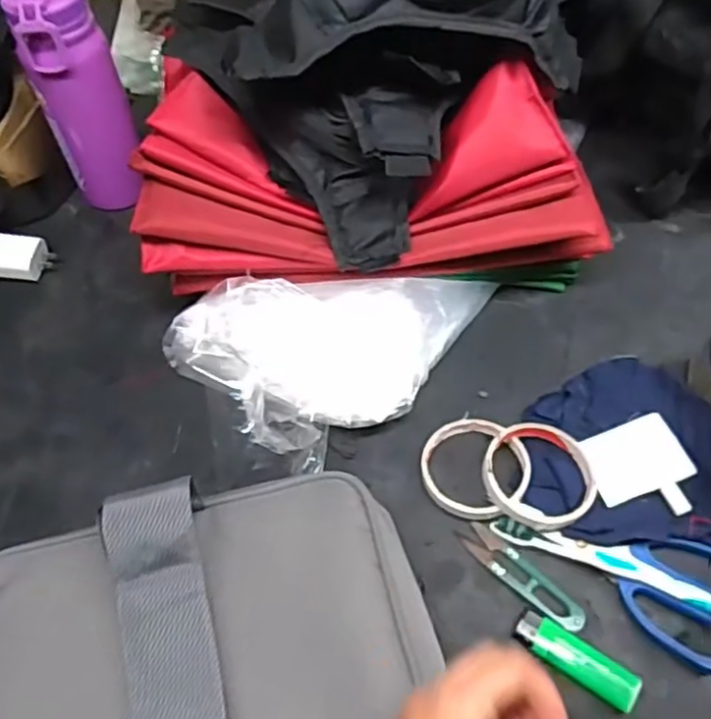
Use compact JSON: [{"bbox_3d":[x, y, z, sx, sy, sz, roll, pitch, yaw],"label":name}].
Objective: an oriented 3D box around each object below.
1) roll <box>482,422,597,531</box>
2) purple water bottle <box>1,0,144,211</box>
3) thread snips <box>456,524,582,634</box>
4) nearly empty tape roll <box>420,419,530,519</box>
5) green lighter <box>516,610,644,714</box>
[{"bbox_3d":[0.137,0.085,0.489,0.084,0.023,0.083,-1,54,2],"label":"roll"},{"bbox_3d":[-0.263,-0.252,0.627,0.081,0.217,0.065,-25,56,-15],"label":"purple water bottle"},{"bbox_3d":[0.116,0.151,0.461,0.097,0.009,0.023,38,64,26],"label":"thread snips"},{"bbox_3d":[0.092,0.081,0.503,0.080,0.017,0.080,-1,54,2],"label":"nearly empty tape roll"},{"bbox_3d":[0.143,0.194,0.427,0.080,0.011,0.025,27,60,21],"label":"green lighter"}]

